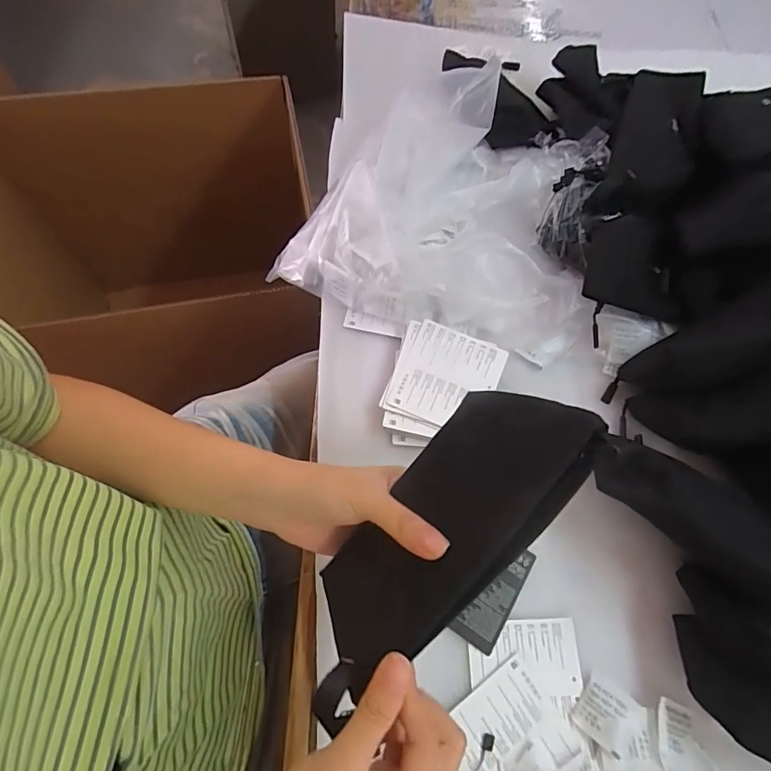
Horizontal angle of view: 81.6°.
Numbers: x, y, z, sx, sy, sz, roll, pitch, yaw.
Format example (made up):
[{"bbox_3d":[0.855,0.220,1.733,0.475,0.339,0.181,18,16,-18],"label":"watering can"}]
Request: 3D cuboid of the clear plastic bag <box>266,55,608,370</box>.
[{"bbox_3d":[0.067,-0.207,0.484,0.312,0.082,0.302,14,68,4],"label":"clear plastic bag"}]

